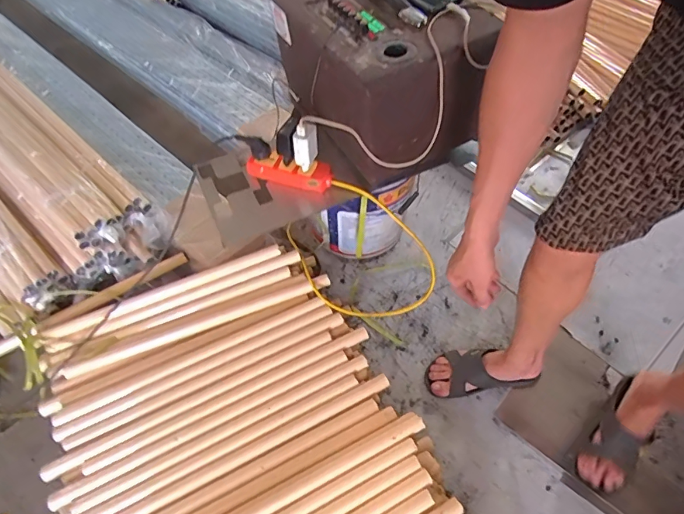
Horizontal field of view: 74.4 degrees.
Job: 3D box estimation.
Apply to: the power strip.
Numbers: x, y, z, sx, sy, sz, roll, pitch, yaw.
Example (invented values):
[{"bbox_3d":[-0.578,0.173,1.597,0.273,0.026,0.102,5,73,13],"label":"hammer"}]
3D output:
[{"bbox_3d":[-0.099,-0.156,0.838,0.164,0.040,0.048,10,57,9],"label":"power strip"}]

